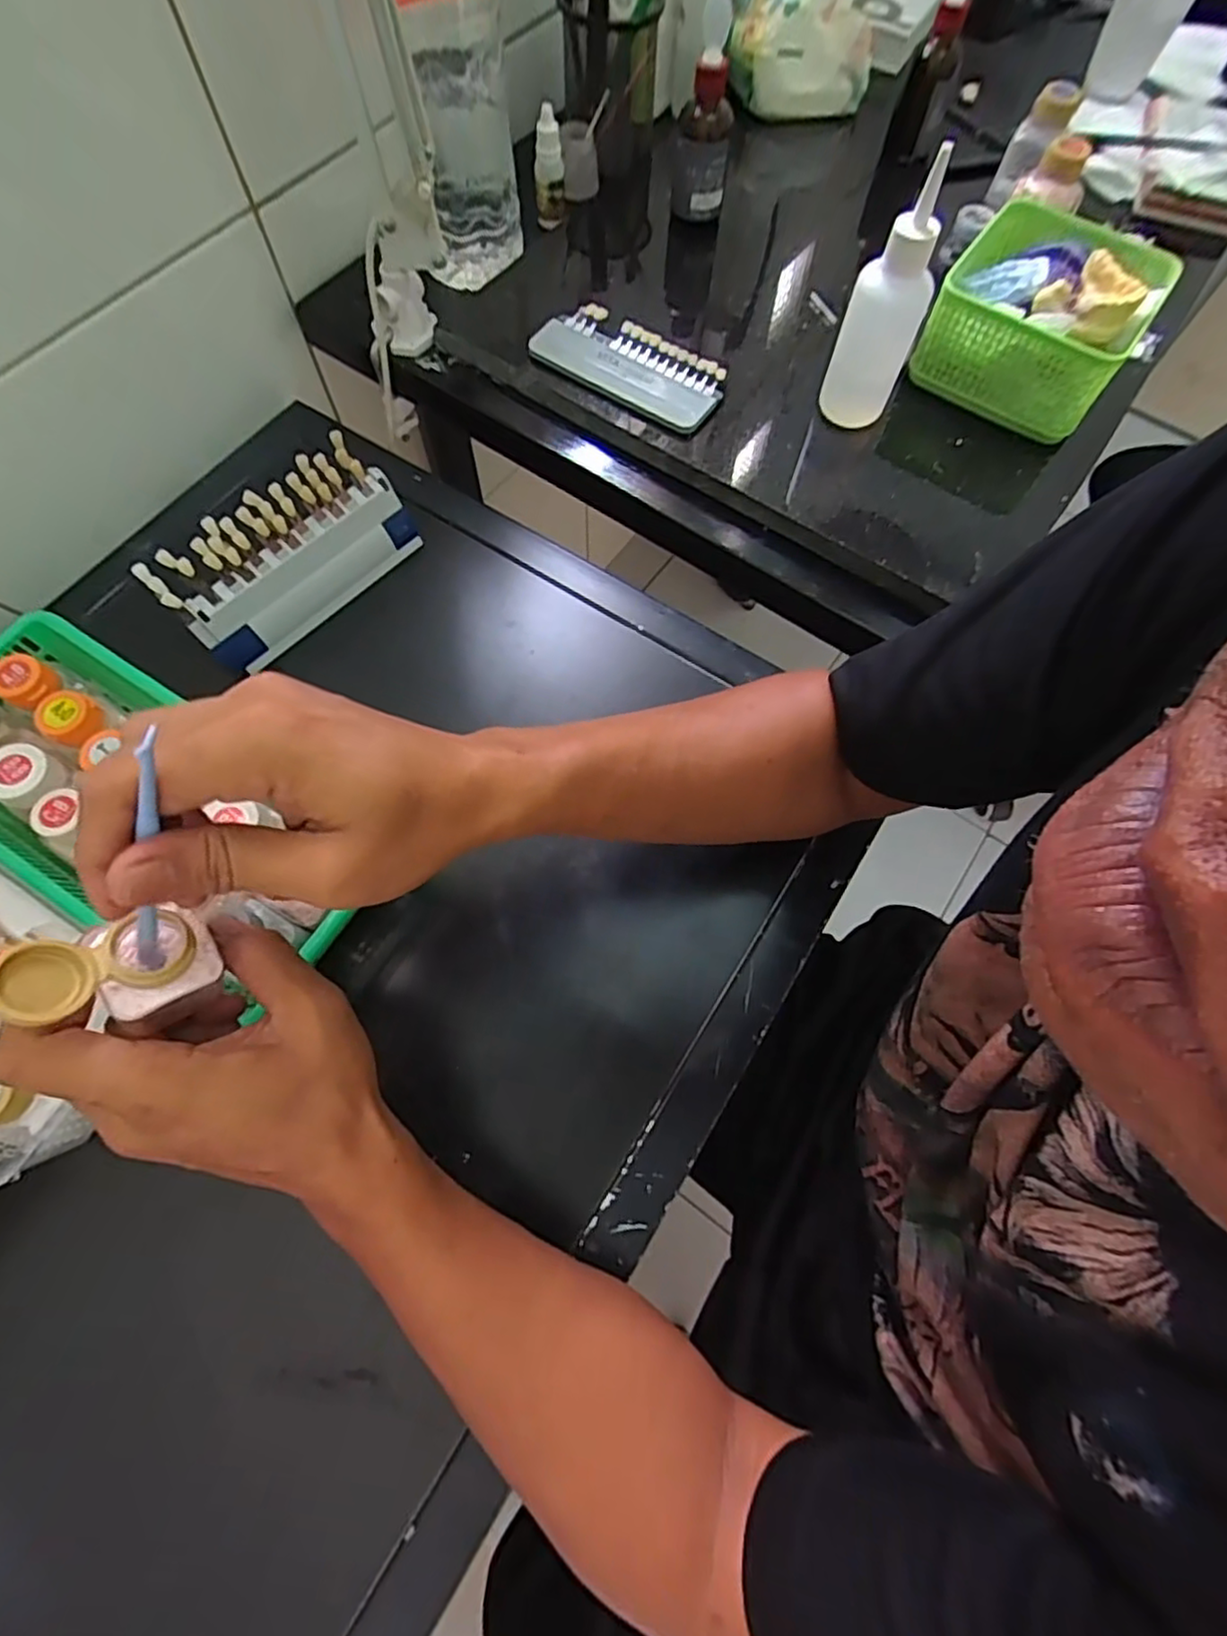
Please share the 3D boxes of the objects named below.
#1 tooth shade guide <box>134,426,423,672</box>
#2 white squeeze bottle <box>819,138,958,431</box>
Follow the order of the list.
[{"bbox_3d":[-0.233,-0.191,0.475,0.030,0.093,0.174,32,70,37],"label":"tooth shade guide"},{"bbox_3d":[0.176,-0.326,0.423,0.047,0.135,0.040,21,70,6],"label":"white squeeze bottle"}]

